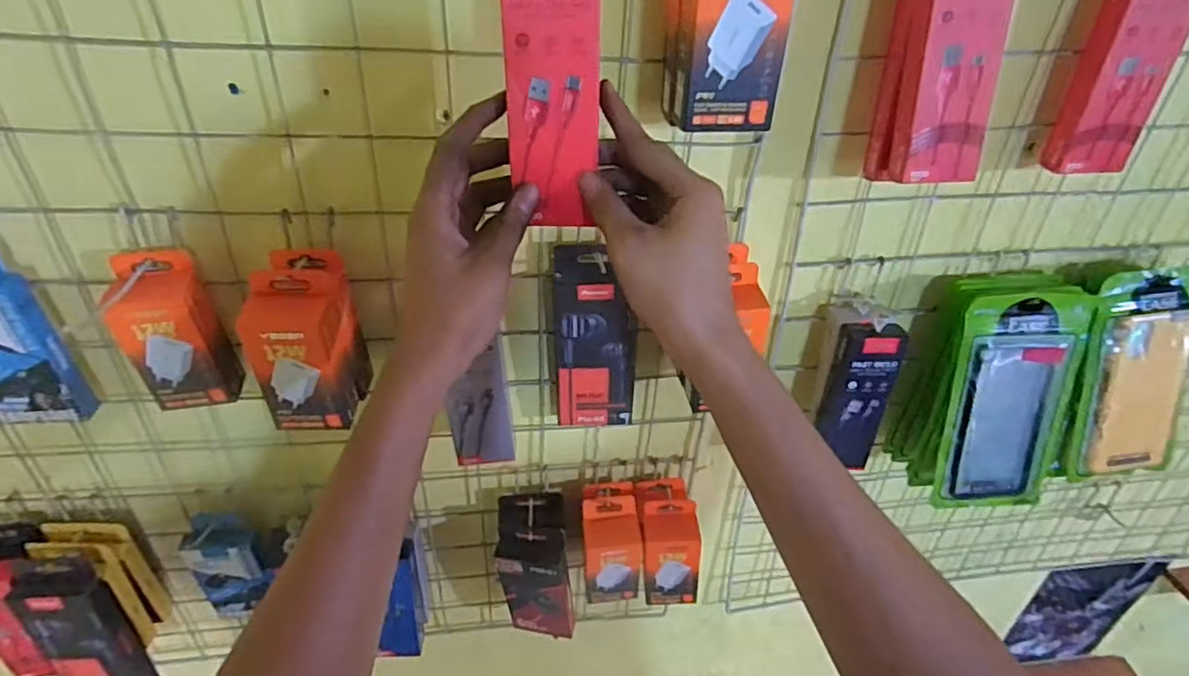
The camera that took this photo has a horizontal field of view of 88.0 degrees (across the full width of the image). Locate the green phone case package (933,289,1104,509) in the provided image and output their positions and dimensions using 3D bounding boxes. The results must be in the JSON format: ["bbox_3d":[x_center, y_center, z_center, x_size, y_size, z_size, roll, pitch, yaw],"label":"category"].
[{"bbox_3d":[0.392,0.061,0.574,0.121,0.210,0.015,-2,18,-4],"label":"green phone case package"}]

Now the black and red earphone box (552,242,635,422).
[{"bbox_3d":[0.001,0.007,0.536,0.070,0.176,0.025,4,35,3],"label":"black and red earphone box"}]

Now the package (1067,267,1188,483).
[{"bbox_3d":[0.503,0.037,0.575,0.110,0.197,0.022,-5,17,-2],"label":"package"}]

